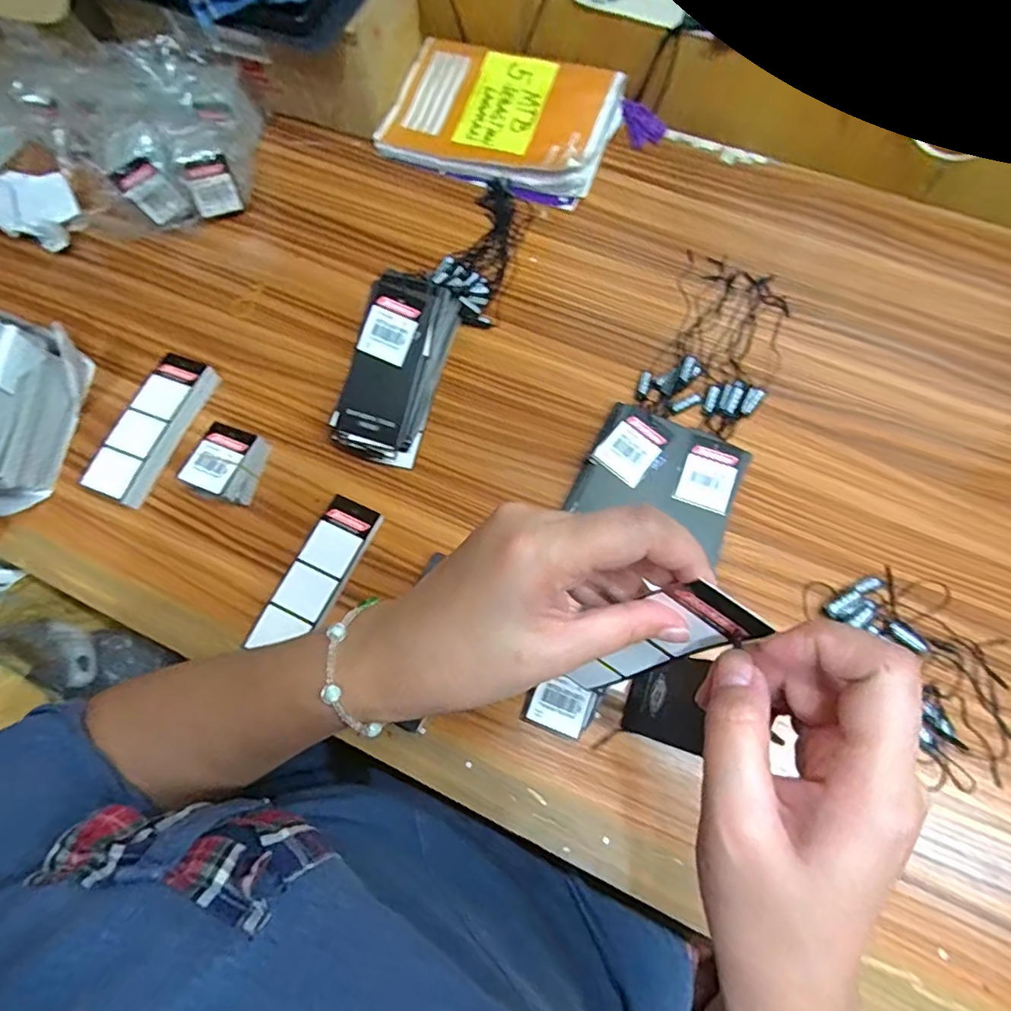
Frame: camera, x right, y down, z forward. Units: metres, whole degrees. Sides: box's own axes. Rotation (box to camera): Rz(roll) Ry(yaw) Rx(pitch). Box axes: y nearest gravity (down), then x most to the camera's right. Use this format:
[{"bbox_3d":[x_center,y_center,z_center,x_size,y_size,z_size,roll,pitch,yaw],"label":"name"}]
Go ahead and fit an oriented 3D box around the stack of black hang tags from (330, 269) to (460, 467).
[{"bbox_3d":[-0.082,-0.099,0.416,0.056,0.075,0.123,17,72,7],"label":"stack of black hang tags"}]

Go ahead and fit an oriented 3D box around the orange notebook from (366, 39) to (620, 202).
[{"bbox_3d":[-0.003,-0.367,0.532,0.202,0.024,0.134,17,72,7],"label":"orange notebook"}]

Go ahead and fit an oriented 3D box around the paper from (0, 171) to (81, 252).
[{"bbox_3d":[-0.407,-0.259,0.491,0.057,0.043,0.055,17,72,7],"label":"paper"}]

